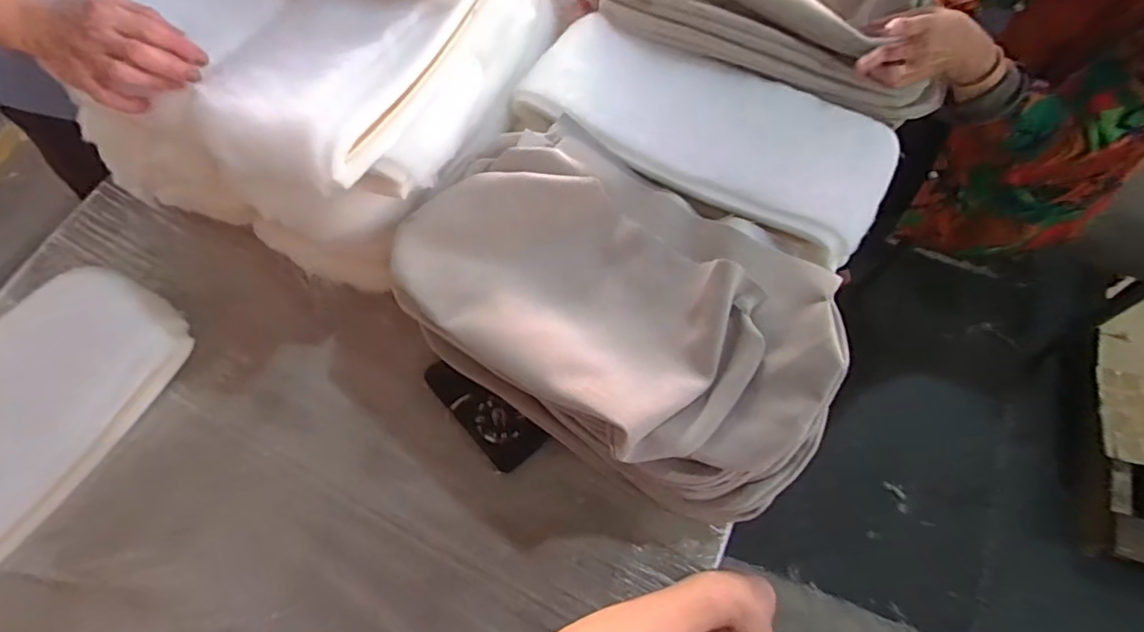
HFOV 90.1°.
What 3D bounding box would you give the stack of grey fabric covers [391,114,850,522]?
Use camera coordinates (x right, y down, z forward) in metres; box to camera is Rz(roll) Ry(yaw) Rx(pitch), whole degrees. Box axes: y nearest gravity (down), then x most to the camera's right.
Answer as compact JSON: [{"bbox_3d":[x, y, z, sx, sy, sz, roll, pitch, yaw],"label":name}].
[{"bbox_3d":[0.062,-0.009,0.646,0.468,0.127,0.308,32,72,14],"label":"stack of grey fabric covers"}]

